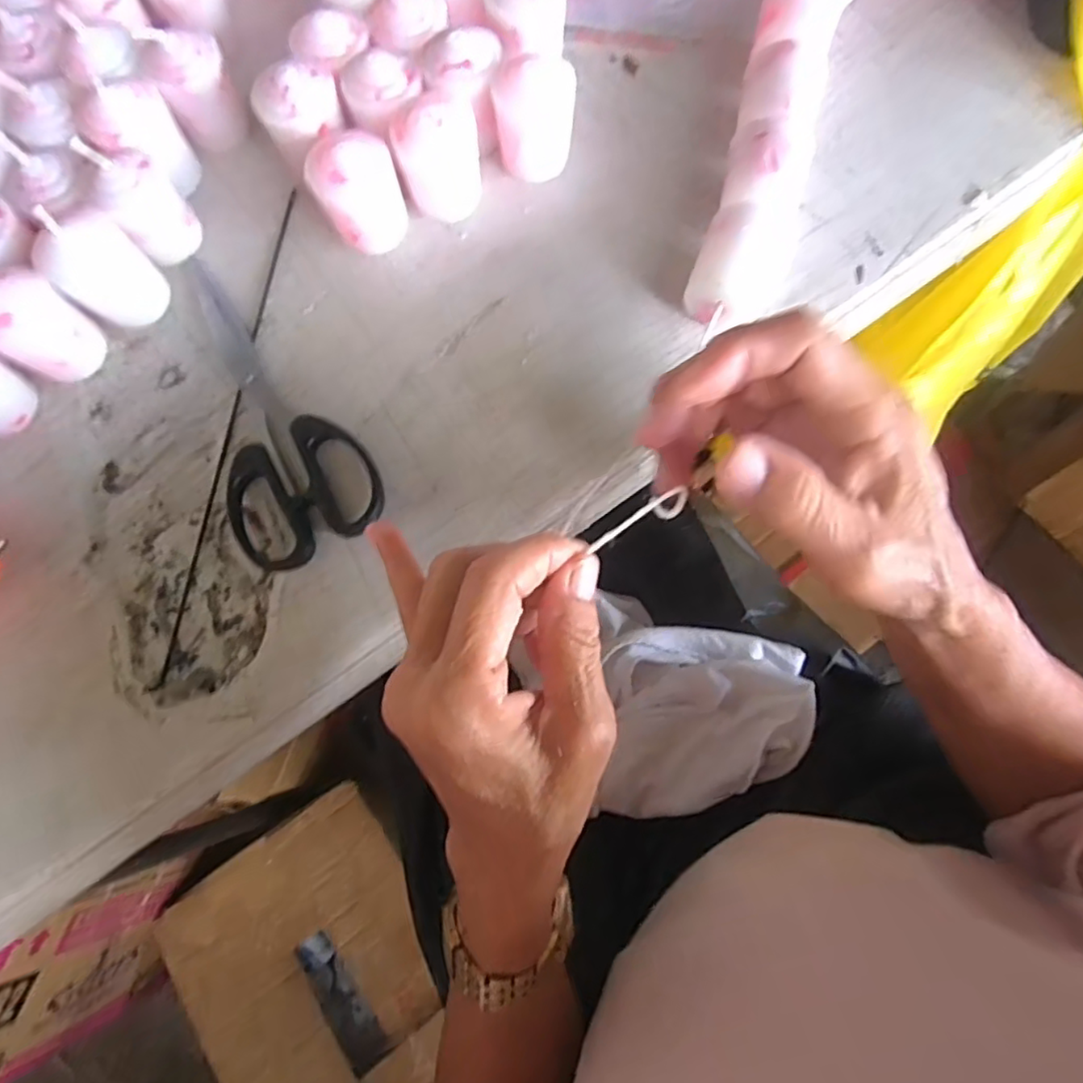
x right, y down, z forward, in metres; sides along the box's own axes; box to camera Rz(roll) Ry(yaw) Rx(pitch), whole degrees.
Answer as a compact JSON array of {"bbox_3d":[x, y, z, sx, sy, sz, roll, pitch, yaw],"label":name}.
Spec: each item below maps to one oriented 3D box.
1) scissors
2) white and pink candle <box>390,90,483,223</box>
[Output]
[{"bbox_3d":[-0.129,-0.070,0.300,0.066,0.012,0.166,-23,75,-5],"label":"scissors"},{"bbox_3d":[-0.049,-0.185,0.306,0.038,0.044,0.031,-13,74,-2],"label":"white and pink candle"}]

